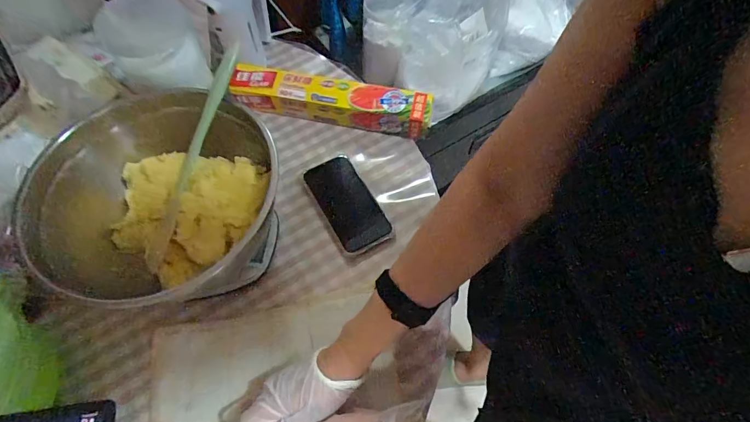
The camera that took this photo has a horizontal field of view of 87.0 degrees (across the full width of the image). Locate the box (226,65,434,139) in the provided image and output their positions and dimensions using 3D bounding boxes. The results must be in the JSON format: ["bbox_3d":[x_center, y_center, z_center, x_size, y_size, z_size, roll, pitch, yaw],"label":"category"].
[{"bbox_3d":[-0.065,-0.169,0.615,0.301,0.058,0.052,8,61,4],"label":"box"}]

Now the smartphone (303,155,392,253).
[{"bbox_3d":[-0.041,-0.014,0.566,0.071,0.016,0.146,-28,64,-15],"label":"smartphone"}]

